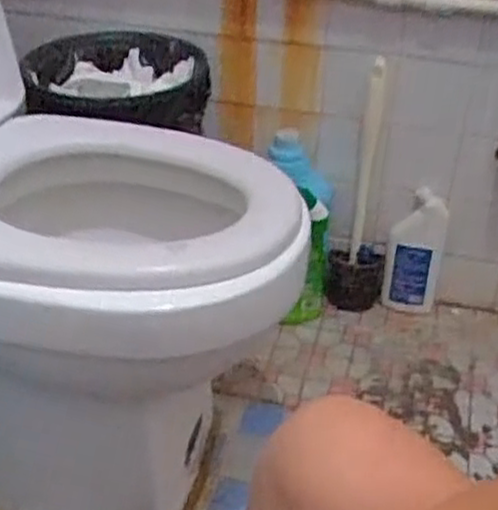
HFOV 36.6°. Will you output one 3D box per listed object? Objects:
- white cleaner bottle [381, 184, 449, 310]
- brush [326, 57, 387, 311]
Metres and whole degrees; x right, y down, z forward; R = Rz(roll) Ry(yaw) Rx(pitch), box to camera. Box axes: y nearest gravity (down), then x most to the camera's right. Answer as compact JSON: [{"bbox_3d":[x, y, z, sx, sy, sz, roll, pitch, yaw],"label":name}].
[{"bbox_3d":[0.281,0.004,1.282,0.091,0.213,0.051,11,34,13],"label":"white cleaner bottle"},{"bbox_3d":[0.191,-0.093,1.227,0.092,0.404,0.084,8,33,9],"label":"brush"}]

